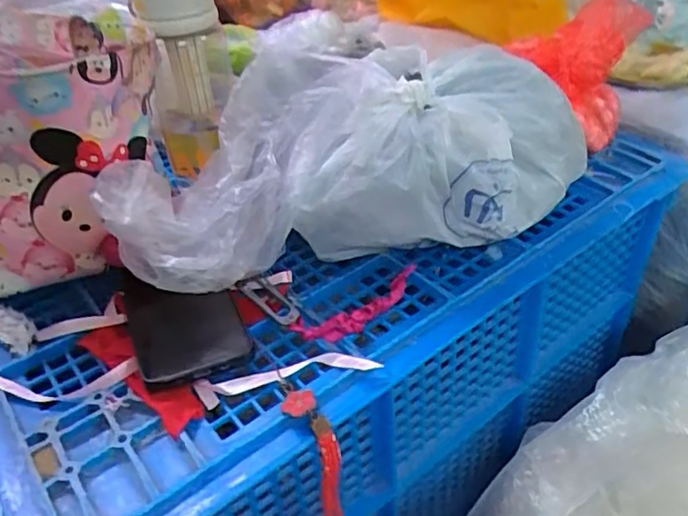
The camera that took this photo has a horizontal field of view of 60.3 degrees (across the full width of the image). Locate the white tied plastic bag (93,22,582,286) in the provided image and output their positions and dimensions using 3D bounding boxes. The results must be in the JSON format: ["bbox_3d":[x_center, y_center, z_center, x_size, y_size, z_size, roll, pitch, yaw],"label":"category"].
[{"bbox_3d":[0.006,-0.081,0.516,0.380,0.140,0.204,-12,40,-8],"label":"white tied plastic bag"}]

